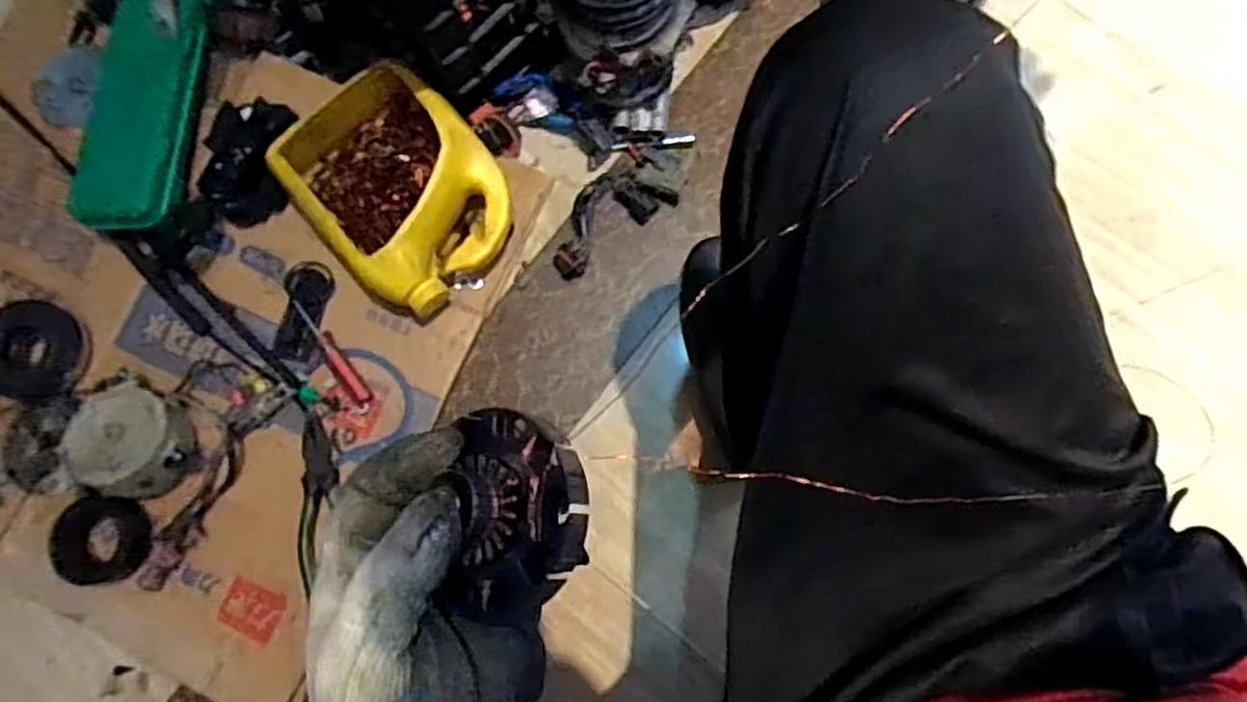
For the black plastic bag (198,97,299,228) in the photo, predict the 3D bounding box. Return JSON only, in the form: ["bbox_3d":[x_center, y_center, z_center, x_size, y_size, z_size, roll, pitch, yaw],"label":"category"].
[{"bbox_3d":[-0.408,-0.209,0.815,0.086,0.054,0.128,7,81,4],"label":"black plastic bag"}]

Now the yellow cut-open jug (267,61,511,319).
[{"bbox_3d":[-0.234,-0.168,0.793,0.182,0.091,0.236,-44,81,-4],"label":"yellow cut-open jug"}]

